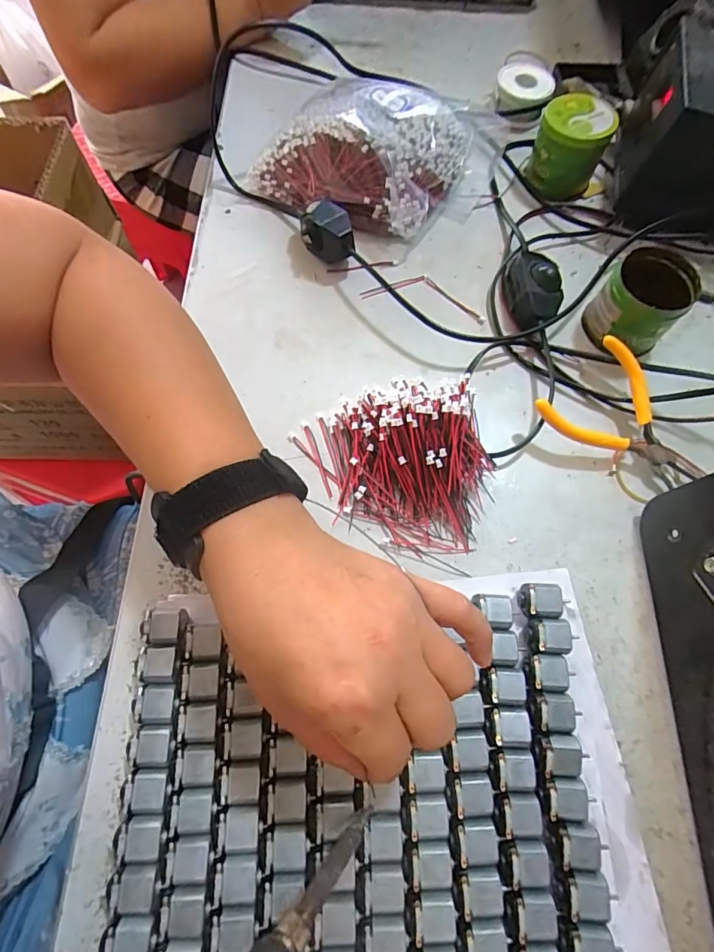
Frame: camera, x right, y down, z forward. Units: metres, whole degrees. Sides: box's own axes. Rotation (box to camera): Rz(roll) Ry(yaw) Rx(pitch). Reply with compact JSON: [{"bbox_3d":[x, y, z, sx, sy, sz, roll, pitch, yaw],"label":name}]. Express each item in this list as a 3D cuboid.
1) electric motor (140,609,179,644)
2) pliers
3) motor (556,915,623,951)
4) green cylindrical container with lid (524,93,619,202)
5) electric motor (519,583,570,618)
[{"bbox_3d":[-0.110,0.087,0.266,0.020,0.019,0.017,-1,69,-2],"label":"electric motor"},{"bbox_3d":[0.182,-0.032,0.312,0.079,0.030,0.104,-42,75,-15],"label":"pliers"},{"bbox_3d":[0.110,0.221,0.219,0.029,0.014,0.019,5,69,1],"label":"motor"},{"bbox_3d":[0.179,-0.276,0.391,0.054,0.053,0.050,0,69,-1],"label":"green cylindrical container with lid"},{"bbox_3d":[0.111,0.075,0.276,0.029,0.018,0.019,2,69,-1],"label":"electric motor"}]

